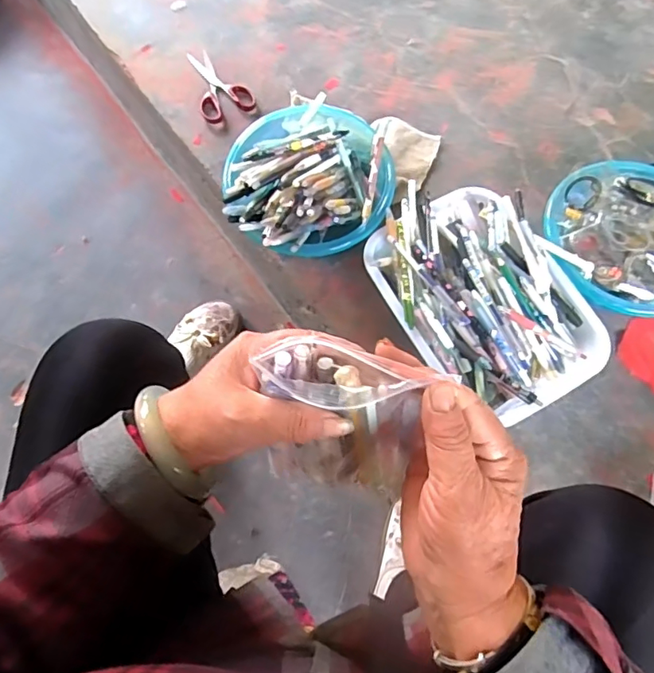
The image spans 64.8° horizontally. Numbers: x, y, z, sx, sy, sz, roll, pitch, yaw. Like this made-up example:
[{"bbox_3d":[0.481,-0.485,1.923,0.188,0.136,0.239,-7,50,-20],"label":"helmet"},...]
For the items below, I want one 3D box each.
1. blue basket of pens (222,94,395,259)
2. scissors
[{"bbox_3d":[-0.026,-0.217,0.700,0.218,0.115,0.227,1,70,-3],"label":"blue basket of pens"},{"bbox_3d":[-0.172,-0.398,0.814,0.083,0.007,0.138,-23,73,-11],"label":"scissors"}]

